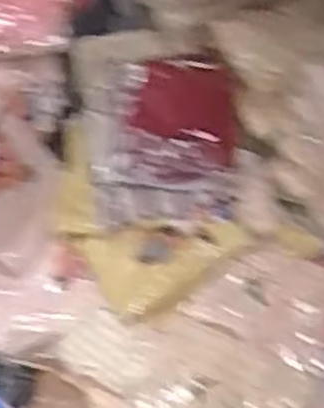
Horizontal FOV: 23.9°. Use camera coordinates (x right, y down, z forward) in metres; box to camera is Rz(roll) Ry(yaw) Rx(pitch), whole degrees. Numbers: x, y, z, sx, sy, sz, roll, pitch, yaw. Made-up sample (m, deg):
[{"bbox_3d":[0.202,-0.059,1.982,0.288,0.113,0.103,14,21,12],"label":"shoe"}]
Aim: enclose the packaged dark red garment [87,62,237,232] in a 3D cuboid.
[{"bbox_3d":[-0.001,-0.155,1.597,0.304,0.072,0.440,-1,57,1],"label":"packaged dark red garment"}]

